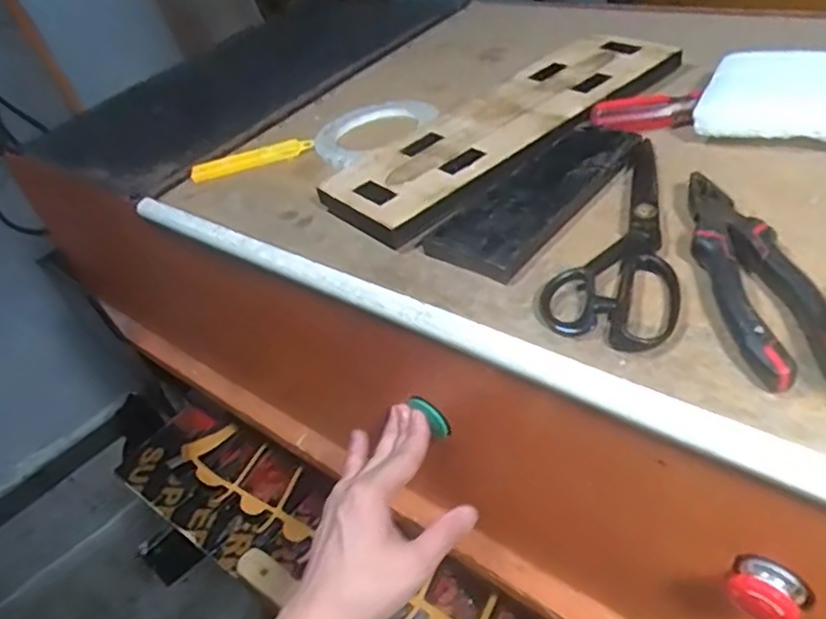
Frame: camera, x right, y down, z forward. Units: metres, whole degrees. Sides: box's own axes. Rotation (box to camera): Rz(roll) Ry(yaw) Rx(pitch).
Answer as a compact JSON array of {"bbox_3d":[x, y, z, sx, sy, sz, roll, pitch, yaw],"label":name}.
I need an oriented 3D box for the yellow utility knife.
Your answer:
[{"bbox_3d":[-0.165,-0.155,0.709,0.125,0.017,0.022,-16,24,-5],"label":"yellow utility knife"}]

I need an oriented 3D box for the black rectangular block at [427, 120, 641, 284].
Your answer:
[{"bbox_3d":[0.099,-0.092,0.543,0.076,0.016,0.195,22,54,41],"label":"black rectangular block"}]

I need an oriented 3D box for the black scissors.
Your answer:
[{"bbox_3d":[0.153,-0.056,0.487,0.082,0.018,0.223,12,47,21],"label":"black scissors"}]

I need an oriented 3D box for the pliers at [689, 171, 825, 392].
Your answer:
[{"bbox_3d":[0.204,-0.026,0.428,0.050,0.028,0.194,3,41,-1],"label":"pliers"}]

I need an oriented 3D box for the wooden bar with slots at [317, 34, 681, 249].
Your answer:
[{"bbox_3d":[0.085,-0.171,0.629,0.354,0.029,0.117,-35,37,-23],"label":"wooden bar with slots"}]

